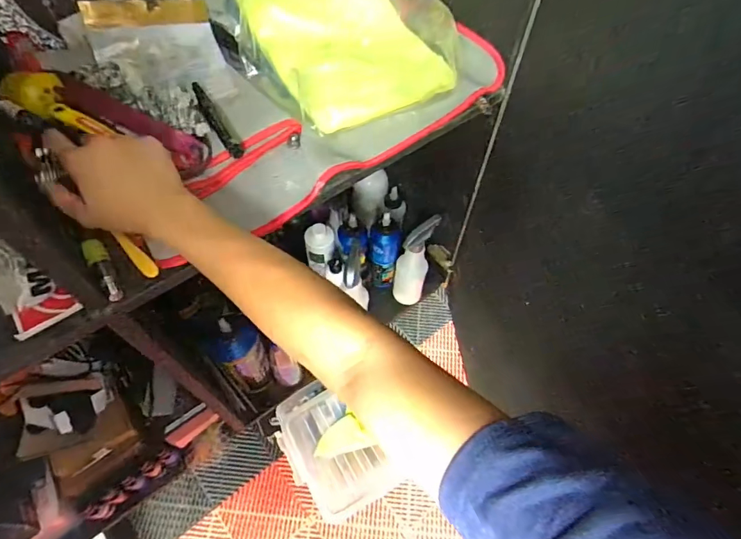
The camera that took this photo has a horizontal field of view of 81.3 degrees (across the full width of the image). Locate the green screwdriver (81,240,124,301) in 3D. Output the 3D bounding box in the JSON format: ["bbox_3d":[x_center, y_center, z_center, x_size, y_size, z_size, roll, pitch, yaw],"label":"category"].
[{"bbox_3d":[-0.259,-0.001,0.419,0.018,0.017,0.071,-30,63,-18],"label":"green screwdriver"}]

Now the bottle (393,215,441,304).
[{"bbox_3d":[0.089,-0.014,0.915,0.069,0.248,0.063,12,58,7],"label":"bottle"}]

